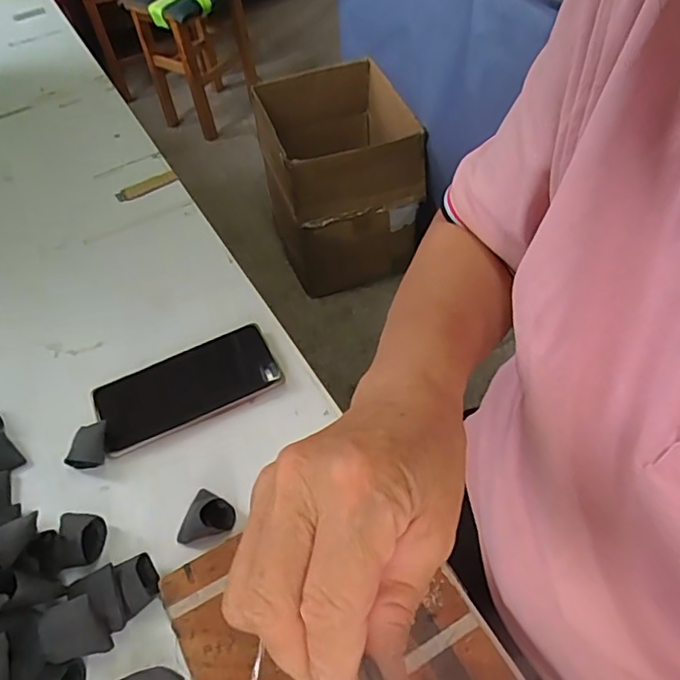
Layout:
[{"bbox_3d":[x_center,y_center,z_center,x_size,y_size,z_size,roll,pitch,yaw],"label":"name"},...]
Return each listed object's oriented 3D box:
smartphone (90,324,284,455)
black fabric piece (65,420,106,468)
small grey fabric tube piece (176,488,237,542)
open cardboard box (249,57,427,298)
[{"bbox_3d":[-0.136,0.042,0.505,0.161,0.012,0.077,-24,56,-14],"label":"smartphone"},{"bbox_3d":[-0.213,0.089,0.469,0.032,0.028,0.031,0,53,4],"label":"black fabric piece"},{"bbox_3d":[-0.101,0.133,0.423,0.037,0.028,0.041,11,55,12],"label":"small grey fabric tube piece"},{"bbox_3d":[-0.002,-0.420,1.472,0.328,0.448,0.385,-18,54,-10],"label":"open cardboard box"}]

